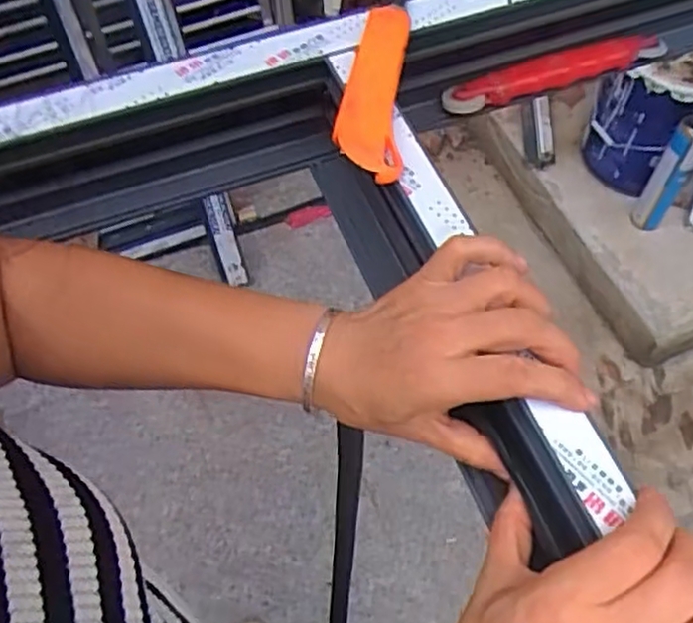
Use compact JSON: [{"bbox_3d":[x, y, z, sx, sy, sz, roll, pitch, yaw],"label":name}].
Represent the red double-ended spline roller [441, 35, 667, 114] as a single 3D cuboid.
[{"bbox_3d":[0.167,-0.191,0.580,0.190,0.024,0.022,-19,61,-10],"label":"red double-ended spline roller"}]

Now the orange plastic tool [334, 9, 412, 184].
[{"bbox_3d":[0.017,-0.142,0.465,0.040,0.020,0.143,3,60,3],"label":"orange plastic tool"}]

